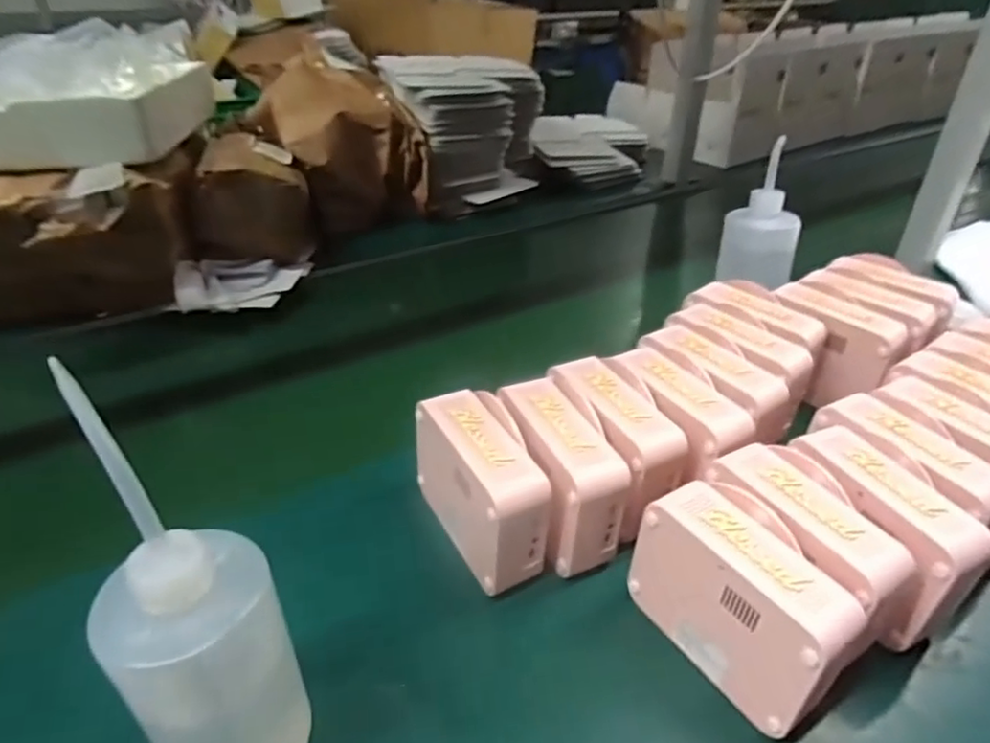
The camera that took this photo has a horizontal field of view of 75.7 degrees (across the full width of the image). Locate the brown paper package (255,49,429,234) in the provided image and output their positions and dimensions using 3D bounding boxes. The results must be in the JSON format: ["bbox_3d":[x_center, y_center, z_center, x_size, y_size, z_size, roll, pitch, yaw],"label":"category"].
[{"bbox_3d":[-0.233,-0.358,0.999,0.204,0.200,0.192,-15,38,-21],"label":"brown paper package"}]

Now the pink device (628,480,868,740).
[{"bbox_3d":[0.154,0.140,0.398,0.060,0.094,0.128,-22,40,-28],"label":"pink device"}]

